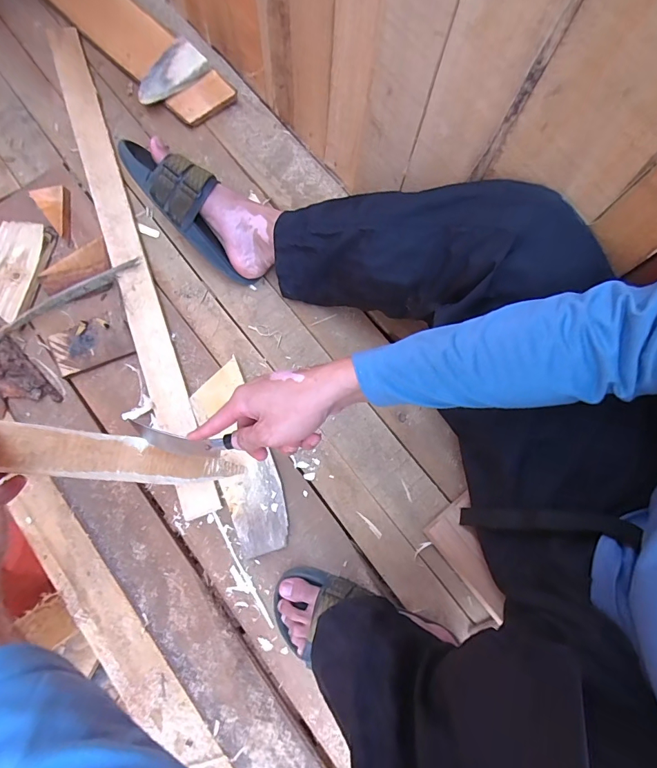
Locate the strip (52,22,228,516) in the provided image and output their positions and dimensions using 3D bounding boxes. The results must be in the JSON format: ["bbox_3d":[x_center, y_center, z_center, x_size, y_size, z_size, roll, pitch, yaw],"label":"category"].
[{"bbox_3d":[-0.351,-0.257,0.687,0.053,0.022,0.966,-20,76,-8],"label":"strip"}]

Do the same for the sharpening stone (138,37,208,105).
[{"bbox_3d":[-0.298,-0.583,0.759,0.081,0.018,0.145,41,82,6],"label":"sharpening stone"}]

